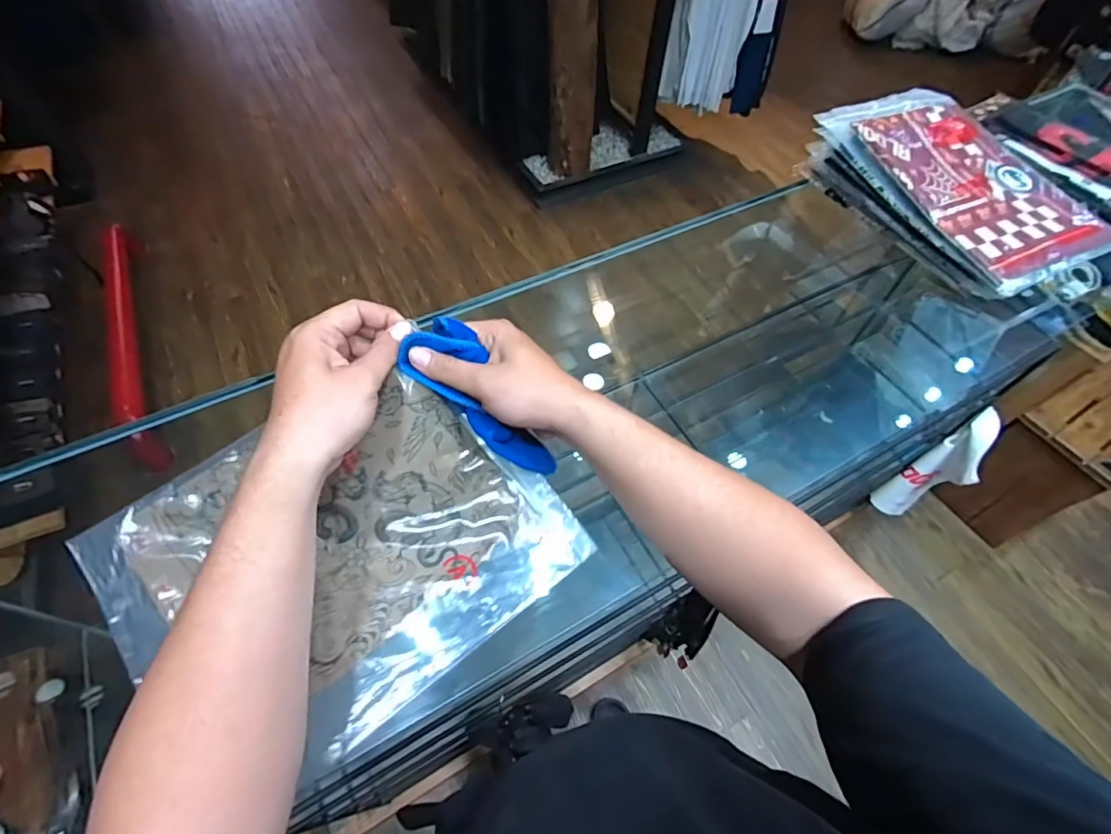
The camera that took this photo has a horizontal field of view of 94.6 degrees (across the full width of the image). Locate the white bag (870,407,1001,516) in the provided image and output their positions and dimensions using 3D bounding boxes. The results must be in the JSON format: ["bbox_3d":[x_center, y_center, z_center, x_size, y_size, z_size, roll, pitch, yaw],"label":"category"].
[{"bbox_3d":[1.049,0.162,1.410,0.064,0.425,0.120,-30,63,-20],"label":"white bag"}]

